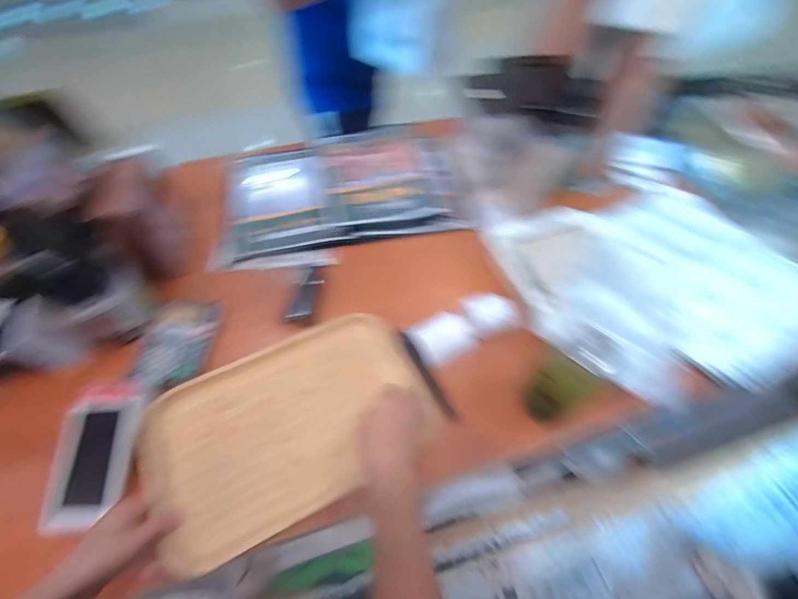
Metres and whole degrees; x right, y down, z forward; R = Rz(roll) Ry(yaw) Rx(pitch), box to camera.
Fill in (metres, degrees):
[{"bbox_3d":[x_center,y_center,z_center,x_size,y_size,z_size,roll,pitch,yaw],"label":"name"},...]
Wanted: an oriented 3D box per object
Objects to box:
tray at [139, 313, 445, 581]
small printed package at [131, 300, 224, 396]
[{"bbox_3d":[-0.140,0.160,0.513,0.356,0.026,0.232,-25,57,-15],"label":"tray"},{"bbox_3d":[-0.333,0.068,0.571,0.096,0.014,0.146,1,55,1],"label":"small printed package"}]

